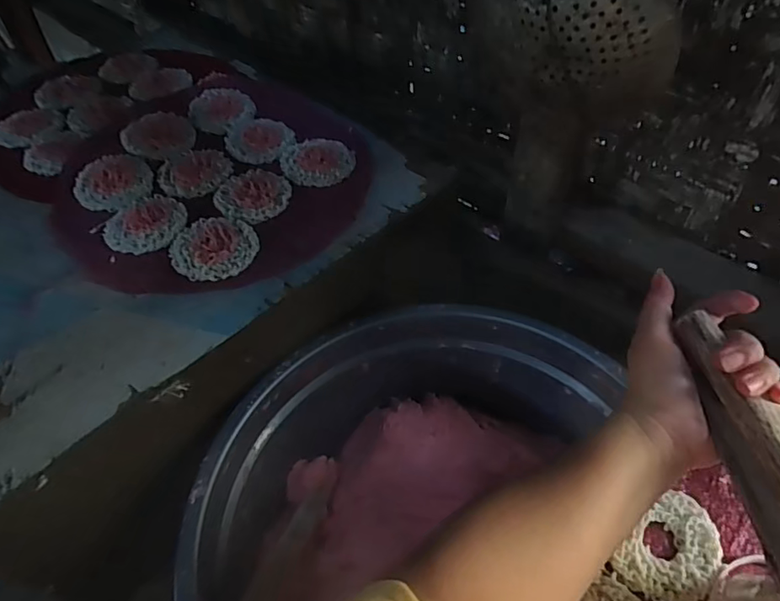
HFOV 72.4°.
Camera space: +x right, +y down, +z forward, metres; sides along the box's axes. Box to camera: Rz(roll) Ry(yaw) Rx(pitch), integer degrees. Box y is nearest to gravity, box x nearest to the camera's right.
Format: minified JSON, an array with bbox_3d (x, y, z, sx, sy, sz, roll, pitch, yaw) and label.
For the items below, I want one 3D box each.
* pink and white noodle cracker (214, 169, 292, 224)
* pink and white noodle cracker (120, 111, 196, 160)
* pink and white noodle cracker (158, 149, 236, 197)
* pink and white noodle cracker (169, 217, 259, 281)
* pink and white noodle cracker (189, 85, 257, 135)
[{"bbox_3d":[-0.143,-0.111,0.558,0.074,0.006,0.076,-1,50,1],"label":"pink and white noodle cracker"},{"bbox_3d":[-0.269,-0.193,0.619,0.077,0.010,0.086,-16,51,-11],"label":"pink and white noodle cracker"},{"bbox_3d":[-0.211,-0.140,0.583,0.078,0.008,0.066,-33,56,-24],"label":"pink and white noodle cracker"},{"bbox_3d":[-0.168,-0.053,0.509,0.079,0.007,0.079,-1,50,1],"label":"pink and white noodle cracker"},{"bbox_3d":[-0.212,-0.239,0.660,0.080,0.008,0.081,30,57,25],"label":"pink and white noodle cracker"}]

